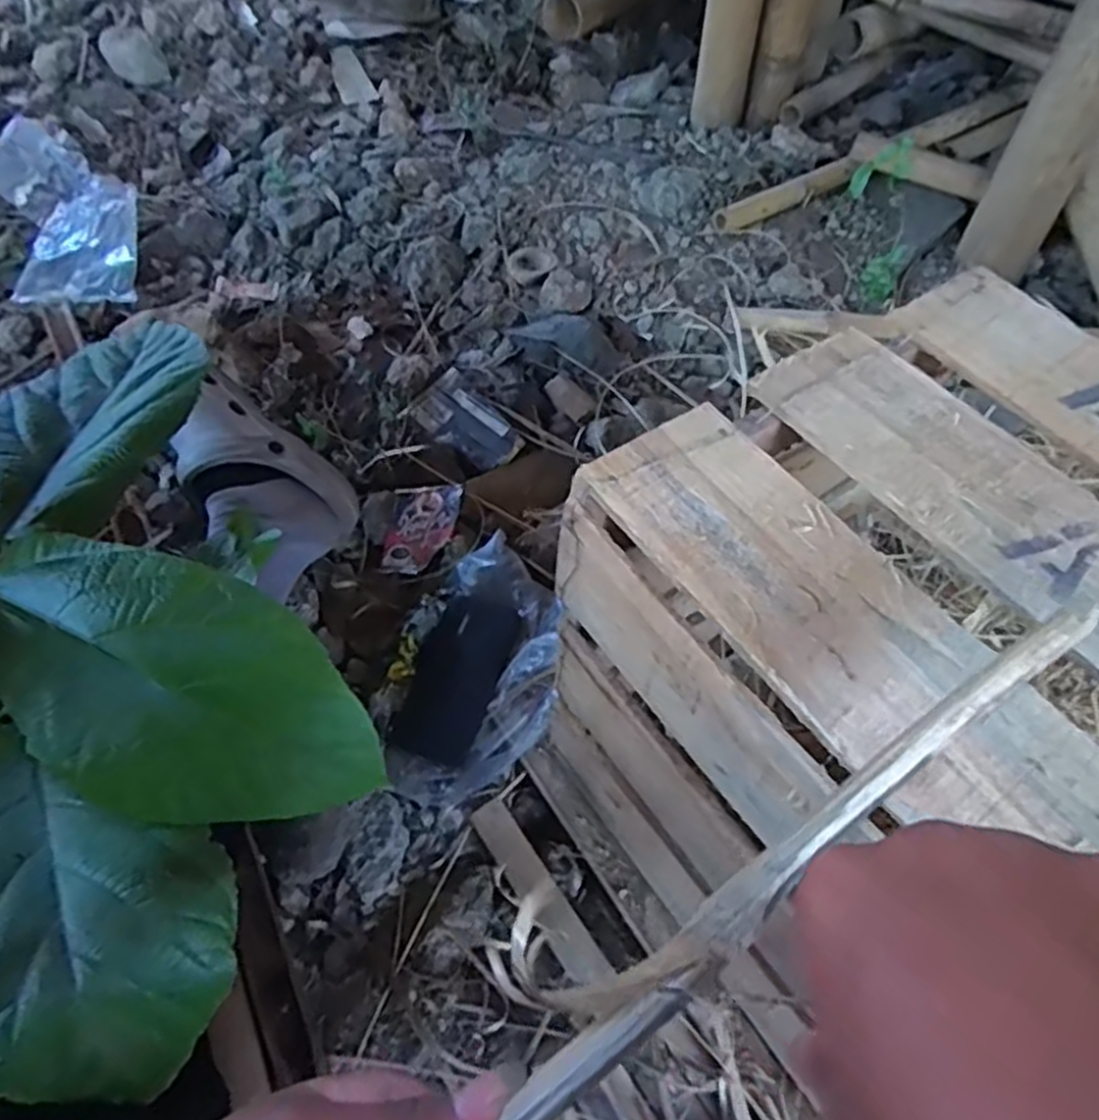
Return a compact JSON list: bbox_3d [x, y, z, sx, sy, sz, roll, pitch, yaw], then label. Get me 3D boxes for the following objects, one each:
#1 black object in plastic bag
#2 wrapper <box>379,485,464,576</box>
[{"bbox_3d":[-0.065,0.105,0.721,0.162,0.082,0.245,24,59,12],"label":"black object in plastic bag"},{"bbox_3d":[-0.138,-0.034,0.833,0.070,0.012,0.113,32,84,25],"label":"wrapper"}]

